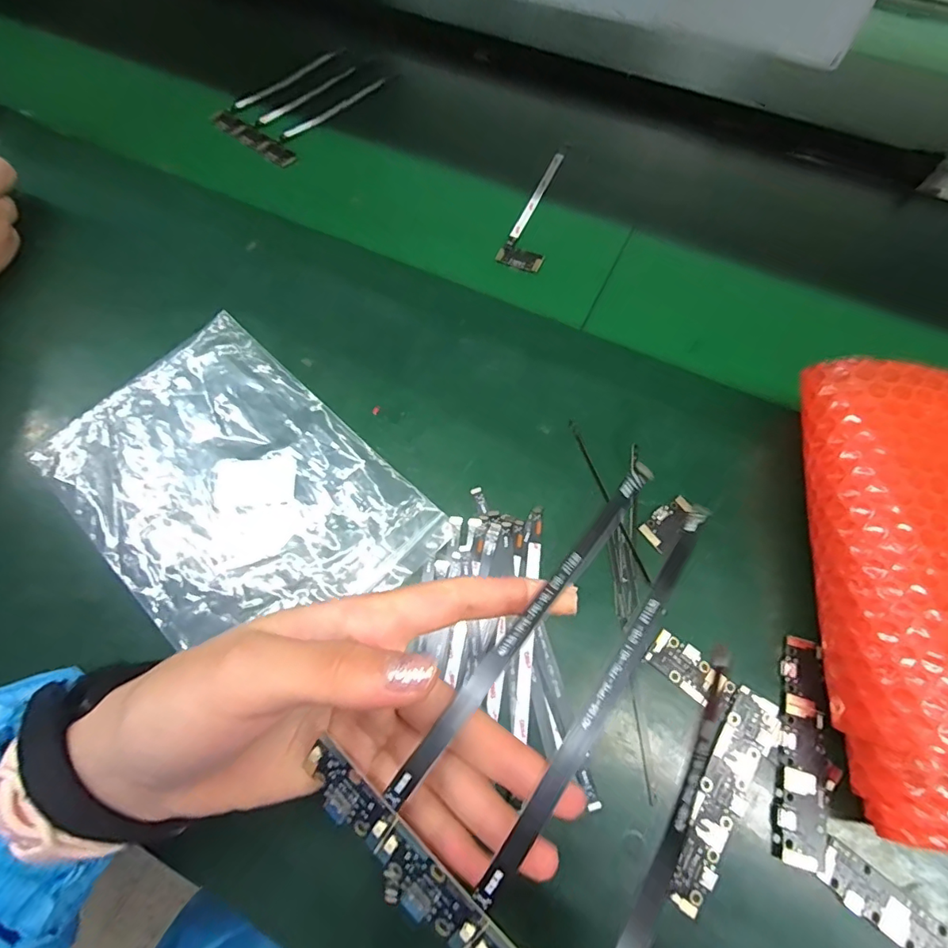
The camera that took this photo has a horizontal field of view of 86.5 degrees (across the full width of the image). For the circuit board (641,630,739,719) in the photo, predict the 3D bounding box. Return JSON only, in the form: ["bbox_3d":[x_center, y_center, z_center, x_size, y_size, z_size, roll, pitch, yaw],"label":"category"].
[{"bbox_3d":[0.122,0.111,0.282,0.049,0.004,0.023,36,69,15],"label":"circuit board"}]

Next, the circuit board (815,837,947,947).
[{"bbox_3d":[0.201,0.210,0.238,0.074,0.004,0.022,37,70,16],"label":"circuit board"}]

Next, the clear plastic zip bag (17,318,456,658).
[{"bbox_3d":[-0.155,0.008,0.323,0.247,0.012,0.160,42,71,17],"label":"clear plastic zip bag"}]

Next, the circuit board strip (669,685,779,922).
[{"bbox_3d":[0.127,0.163,0.257,0.025,0.004,0.107,33,68,14],"label":"circuit board strip"}]

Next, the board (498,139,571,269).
[{"bbox_3d":[0.068,-0.245,0.450,0.036,0.005,0.178,21,66,9],"label":"board"}]

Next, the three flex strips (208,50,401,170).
[{"bbox_3d":[-0.180,-0.395,0.534,0.117,0.005,0.181,31,68,13],"label":"three flex strips"}]

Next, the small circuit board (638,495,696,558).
[{"bbox_3d":[0.123,0.031,0.314,0.037,0.004,0.023,-40,71,-18],"label":"small circuit board"}]

